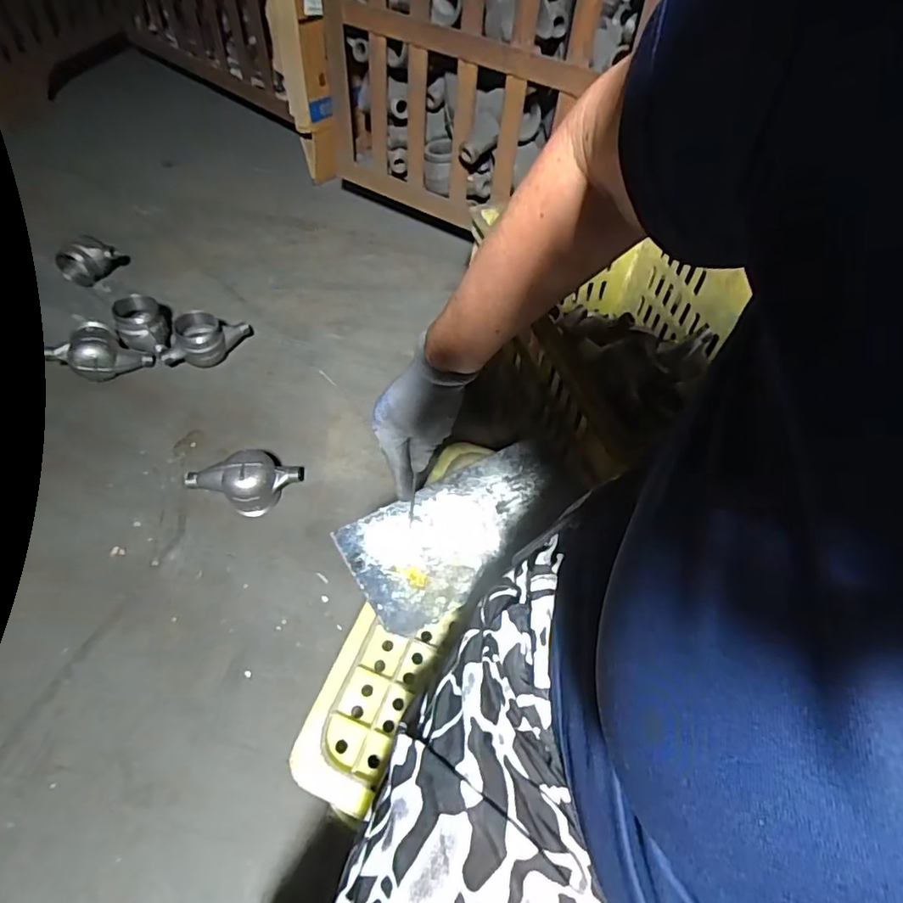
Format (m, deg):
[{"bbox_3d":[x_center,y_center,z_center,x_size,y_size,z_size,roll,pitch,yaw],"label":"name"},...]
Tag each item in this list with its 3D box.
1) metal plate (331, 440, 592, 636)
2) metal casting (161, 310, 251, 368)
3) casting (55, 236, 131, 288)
[{"bbox_3d":[0.017,0.065,0.531,0.230,0.008,0.114,-30,62,-23],"label":"metal plate"},{"bbox_3d":[-0.434,-0.204,1.012,0.072,0.074,0.160,36,58,20],"label":"metal casting"},{"bbox_3d":[-0.705,-0.377,1.109,0.118,0.071,0.057,-28,58,-26],"label":"casting"}]

